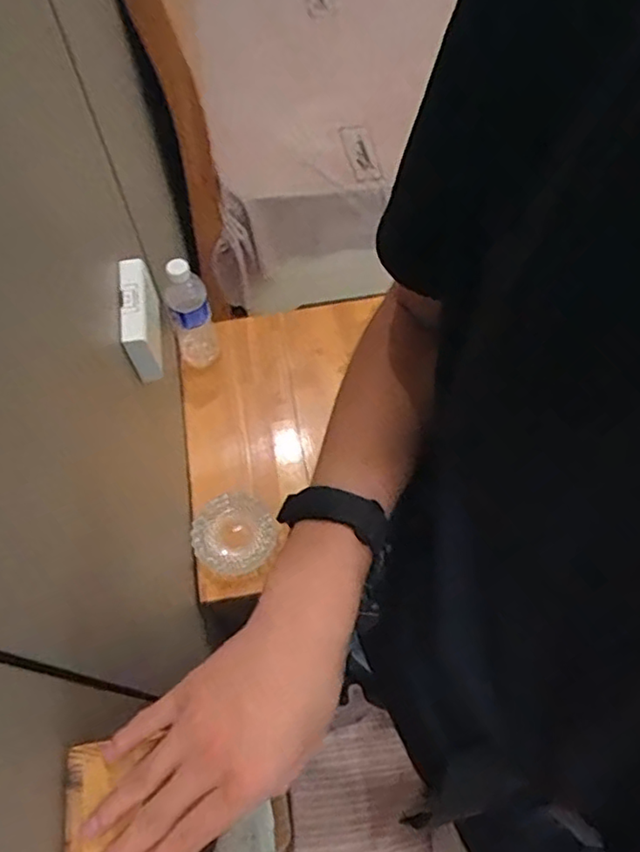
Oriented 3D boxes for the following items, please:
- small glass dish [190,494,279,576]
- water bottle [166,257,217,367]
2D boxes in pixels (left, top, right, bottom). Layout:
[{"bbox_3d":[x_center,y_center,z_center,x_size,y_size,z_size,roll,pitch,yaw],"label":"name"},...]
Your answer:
[{"bbox_3d":[-0.126,0.164,0.962,0.116,0.044,0.126,-2,59,3],"label":"small glass dish"},{"bbox_3d":[-0.203,-0.175,0.989,0.066,0.216,0.068,-18,60,-7],"label":"water bottle"}]

